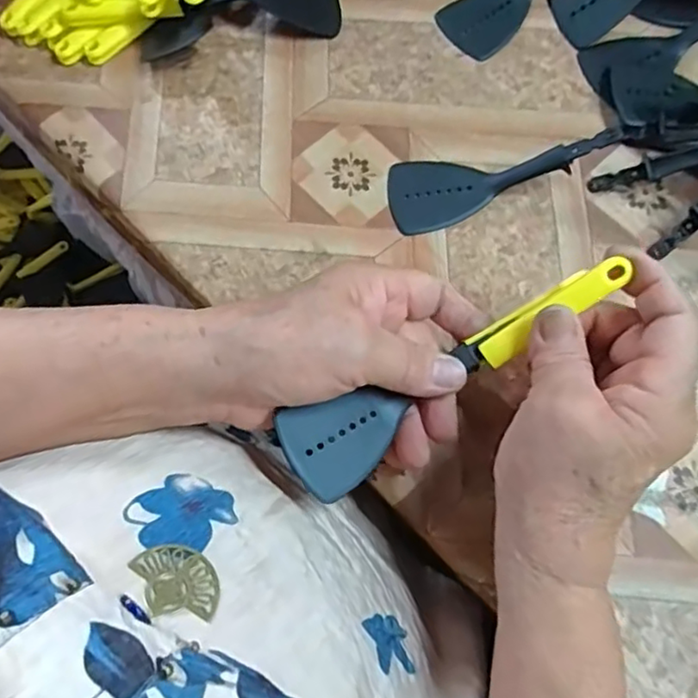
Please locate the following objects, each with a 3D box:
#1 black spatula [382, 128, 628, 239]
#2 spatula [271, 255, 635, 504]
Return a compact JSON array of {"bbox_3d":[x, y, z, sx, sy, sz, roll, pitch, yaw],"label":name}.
[{"bbox_3d":[0.088,-0.103,0.369,0.129,0.017,0.046,-15,73,14],"label":"black spatula"},{"bbox_3d":[0.051,0.013,0.294,0.171,0.031,0.041,-30,75,2],"label":"spatula"}]

